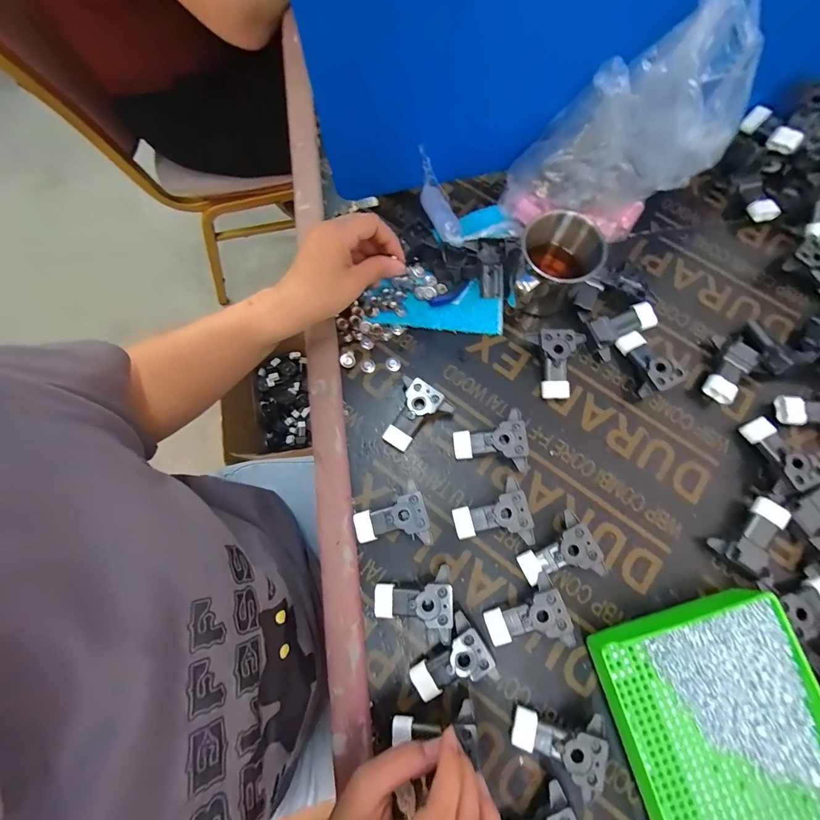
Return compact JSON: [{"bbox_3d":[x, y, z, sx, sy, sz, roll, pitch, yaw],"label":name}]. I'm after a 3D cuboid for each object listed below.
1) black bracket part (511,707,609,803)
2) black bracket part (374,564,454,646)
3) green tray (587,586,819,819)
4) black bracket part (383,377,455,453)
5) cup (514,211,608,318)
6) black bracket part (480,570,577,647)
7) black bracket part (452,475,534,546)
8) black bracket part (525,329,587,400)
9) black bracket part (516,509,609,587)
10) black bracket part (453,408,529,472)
[{"bbox_3d":[0.118,0.253,0.289,0.062,0.026,0.050,28,77,6],"label":"black bracket part"},{"bbox_3d":[0.002,0.164,0.313,0.063,0.027,0.056,-2,76,-1],"label":"black bracket part"},{"bbox_3d":[0.256,0.283,0.276,0.160,0.037,0.257,-14,76,-4],"label":"green tray"},{"bbox_3d":[0.003,0.008,0.354,0.052,0.027,0.063,32,78,7],"label":"black bracket part"},{"bbox_3d":[0.137,-0.135,0.358,0.066,0.079,0.072,0,76,-1],"label":"cup"},{"bbox_3d":[0.097,0.175,0.308,0.062,0.027,0.051,-20,77,-6],"label":"black bracket part"},{"bbox_3d":[0.074,0.099,0.330,0.064,0.028,0.053,-19,77,-5],"label":"black bracket part"},{"bbox_3d":[0.148,-0.045,0.367,0.055,0.029,0.064,-4,76,-2],"label":"black bracket part"},{"bbox_3d":[0.127,0.125,0.322,0.062,0.027,0.053,-23,77,-6],"label":"black bracket part"},{"bbox_3d":[0.074,0.032,0.347,0.064,0.029,0.053,-7,76,-2],"label":"black bracket part"}]

